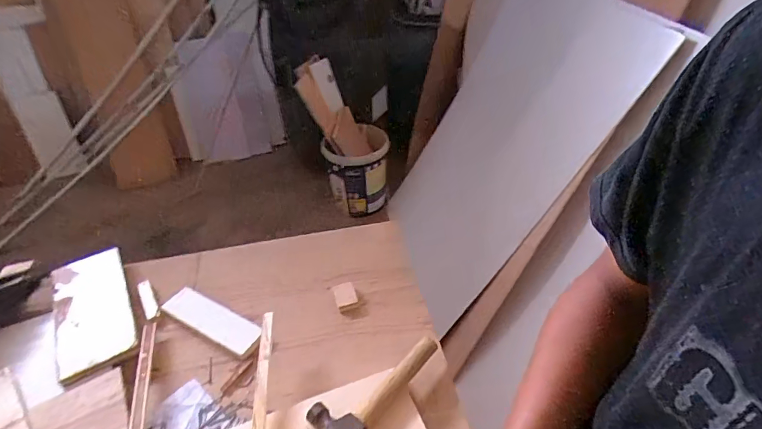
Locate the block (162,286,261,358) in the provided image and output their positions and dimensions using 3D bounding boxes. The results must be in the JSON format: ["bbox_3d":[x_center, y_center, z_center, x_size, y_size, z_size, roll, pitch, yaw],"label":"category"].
[{"bbox_3d":[-0.294,0.185,0.763,0.191,0.019,0.055,19,44,24],"label":"block"}]

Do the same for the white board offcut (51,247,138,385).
[{"bbox_3d":[-0.523,0.161,0.786,0.119,0.014,0.284,-26,47,-22],"label":"white board offcut"}]

